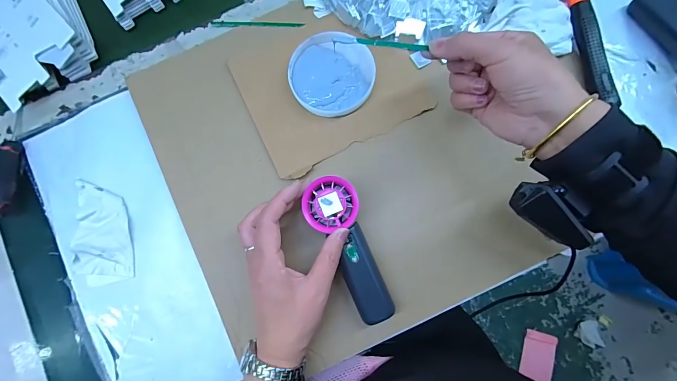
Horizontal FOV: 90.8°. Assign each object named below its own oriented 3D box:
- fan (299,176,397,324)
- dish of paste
[{"bbox_3d":[0.011,0.060,0.350,0.052,0.029,0.153,-23,91,-1],"label":"fan"},{"bbox_3d":[-0.009,-0.139,0.396,0.099,0.016,0.095,0,83,2],"label":"dish of paste"}]

